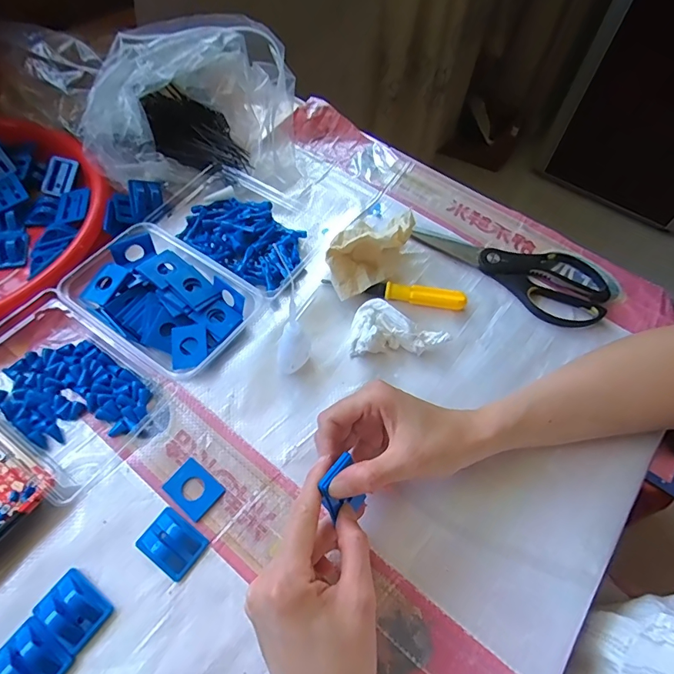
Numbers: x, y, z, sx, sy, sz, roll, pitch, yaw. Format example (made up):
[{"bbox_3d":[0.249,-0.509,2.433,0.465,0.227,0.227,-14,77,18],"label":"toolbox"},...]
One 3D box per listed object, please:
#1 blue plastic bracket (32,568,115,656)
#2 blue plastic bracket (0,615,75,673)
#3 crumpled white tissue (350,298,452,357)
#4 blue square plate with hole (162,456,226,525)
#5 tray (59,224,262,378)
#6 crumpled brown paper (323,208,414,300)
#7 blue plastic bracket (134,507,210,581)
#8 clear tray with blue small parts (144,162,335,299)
[{"bbox_3d":[-0.183,0.186,0.303,0.045,0.016,0.033,32,63,16],"label":"blue plastic bracket"},{"bbox_3d":[-0.199,0.209,0.285,0.043,0.013,0.035,33,63,16],"label":"blue plastic bracket"},{"bbox_3d":[0.058,-0.008,0.416,0.087,0.028,0.052,3,59,-1],"label":"crumpled white tissue"},{"bbox_3d":[-0.114,0.121,0.351,0.041,0.004,0.032,36,64,17],"label":"blue square plate with hole"},{"bbox_3d":[-0.169,-0.036,0.418,0.157,0.034,0.107,32,63,15],"label":"tray"},{"bbox_3d":[0.027,-0.091,0.448,0.065,0.053,0.112,36,64,17],"label":"crumpled brown paper"},{"bbox_3d":[-0.123,0.153,0.329,0.044,0.010,0.034,32,63,16],"label":"blue plastic bracket"},{"bbox_3d":[-0.104,-0.128,0.478,0.177,0.033,0.128,29,62,14],"label":"clear tray with blue small parts"}]

